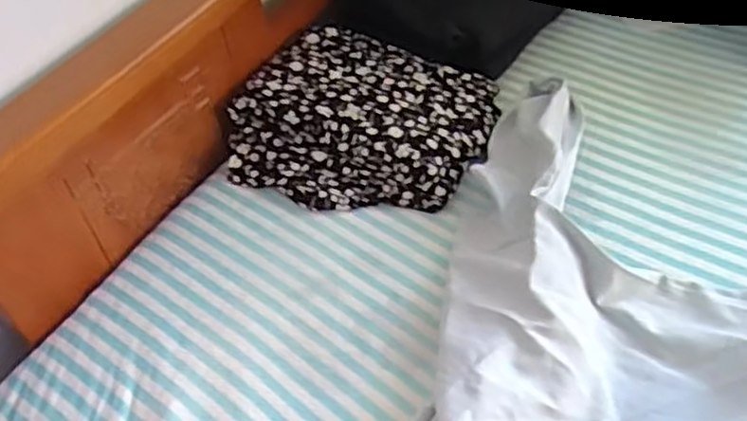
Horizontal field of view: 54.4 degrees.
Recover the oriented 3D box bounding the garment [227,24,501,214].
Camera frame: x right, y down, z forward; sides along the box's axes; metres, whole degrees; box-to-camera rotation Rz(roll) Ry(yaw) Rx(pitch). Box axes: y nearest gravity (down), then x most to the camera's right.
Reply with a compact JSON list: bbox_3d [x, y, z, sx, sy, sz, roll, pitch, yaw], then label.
[{"bbox_3d":[-0.008,-0.110,0.856,0.266,0.078,0.257,21,53,24],"label":"garment"}]

